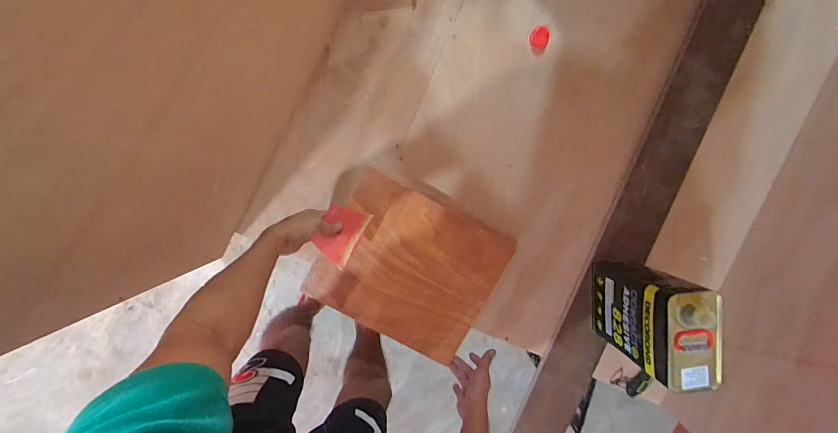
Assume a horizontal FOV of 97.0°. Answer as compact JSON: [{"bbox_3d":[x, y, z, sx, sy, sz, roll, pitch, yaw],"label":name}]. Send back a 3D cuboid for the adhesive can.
[{"bbox_3d":[0.430,0.180,0.700,0.098,0.258,0.177,-4,96,-2],"label":"adhesive can"}]

